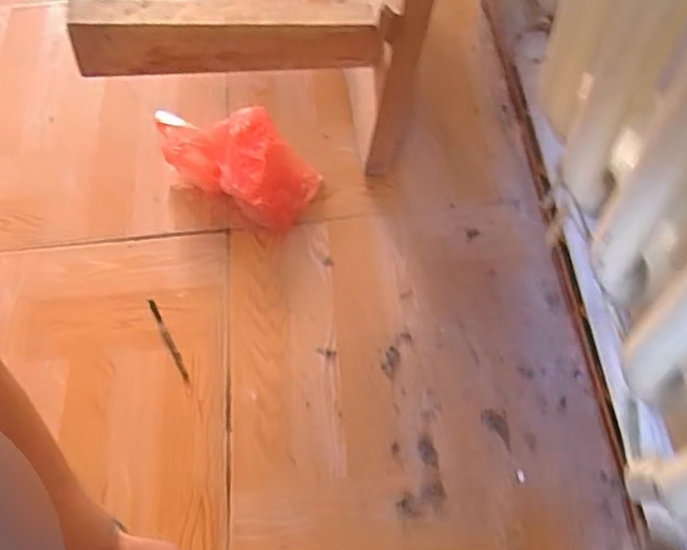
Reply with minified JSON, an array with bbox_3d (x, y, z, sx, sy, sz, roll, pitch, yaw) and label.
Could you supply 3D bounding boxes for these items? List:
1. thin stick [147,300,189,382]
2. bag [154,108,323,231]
[{"bbox_3d":[-0.173,0.063,0.631,0.007,0.005,0.100,-28,63,-11],"label":"thin stick"},{"bbox_3d":[-0.119,-0.128,0.697,0.183,0.062,0.108,23,65,16],"label":"bag"}]

